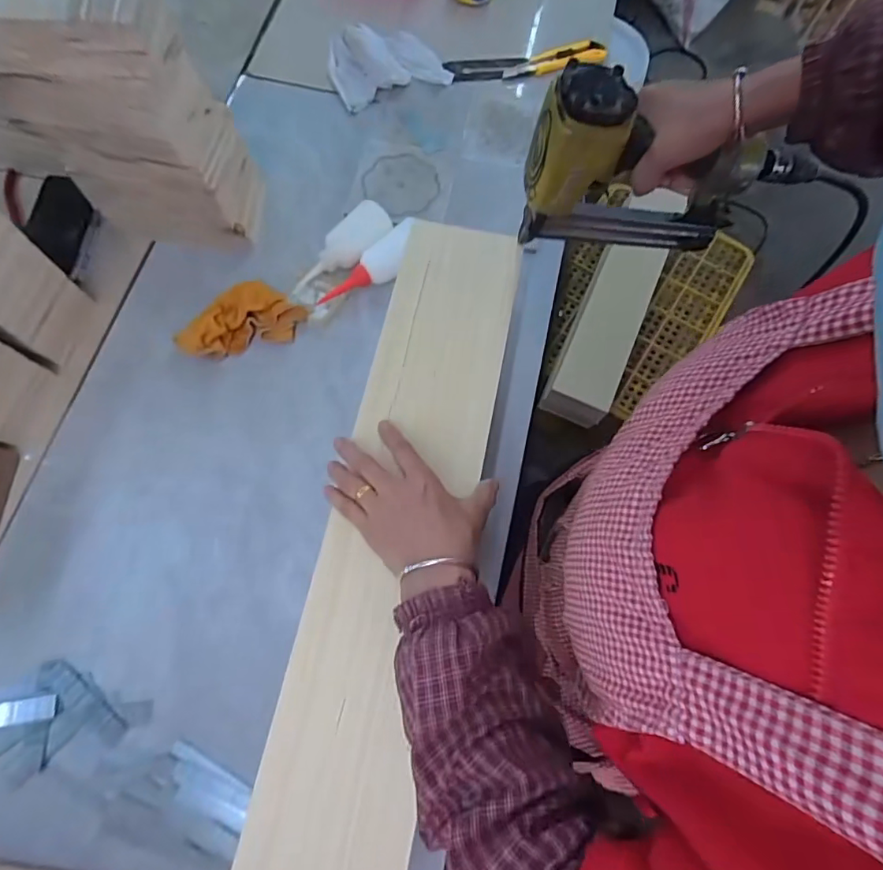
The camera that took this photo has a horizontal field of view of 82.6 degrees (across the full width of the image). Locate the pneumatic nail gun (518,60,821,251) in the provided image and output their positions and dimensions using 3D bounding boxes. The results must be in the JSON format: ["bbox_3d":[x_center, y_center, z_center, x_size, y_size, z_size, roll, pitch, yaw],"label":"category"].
[{"bbox_3d":[0.199,-0.220,0.443,0.246,0.171,0.051,0,72,-1],"label":"pneumatic nail gun"}]

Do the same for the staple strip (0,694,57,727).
[{"bbox_3d":[-0.477,0.304,0.547,0.109,0.004,0.024,-9,72,-4],"label":"staple strip"}]

